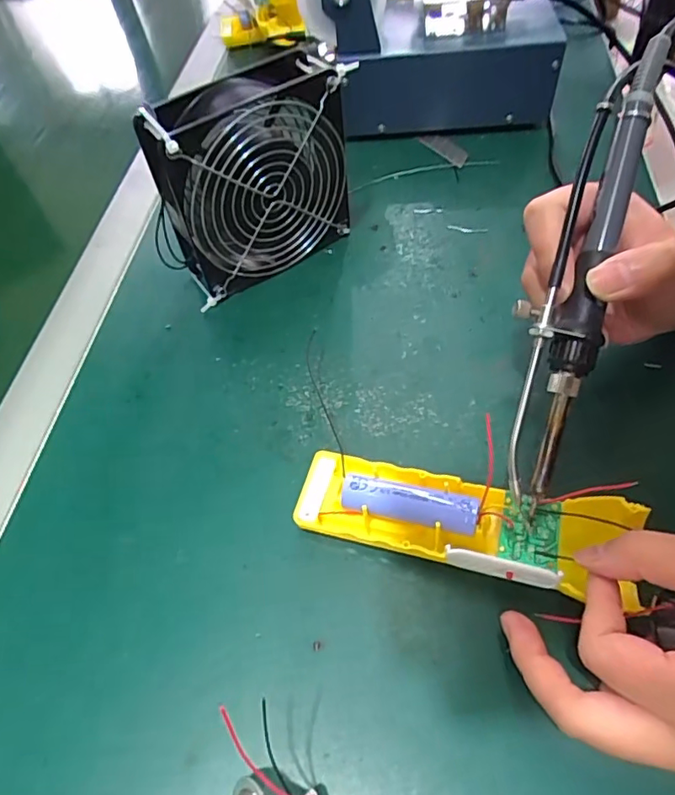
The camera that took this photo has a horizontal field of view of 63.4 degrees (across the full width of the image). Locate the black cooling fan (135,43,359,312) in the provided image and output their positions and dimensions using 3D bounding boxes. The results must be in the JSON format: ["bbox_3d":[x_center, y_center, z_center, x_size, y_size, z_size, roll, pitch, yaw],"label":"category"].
[{"bbox_3d":[-0.054,-0.142,0.364,0.129,0.123,0.046,-33,58,-17],"label":"black cooling fan"}]

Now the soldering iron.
[{"bbox_3d":[0.102,-0.055,0.235,0.032,0.016,0.201,15,90,15],"label":"soldering iron"}]

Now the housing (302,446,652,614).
[{"bbox_3d":[0.058,0.060,0.267,0.157,0.029,0.046,7,56,16],"label":"housing"}]

